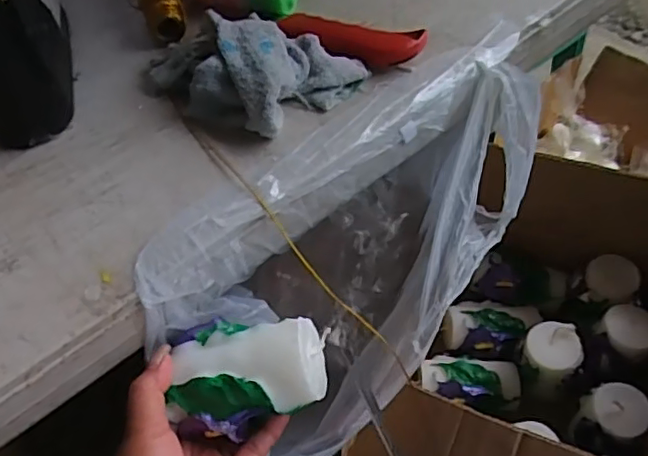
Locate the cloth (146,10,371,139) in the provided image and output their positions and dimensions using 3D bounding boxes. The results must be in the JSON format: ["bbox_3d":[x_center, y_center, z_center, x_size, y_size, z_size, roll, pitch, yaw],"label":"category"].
[{"bbox_3d":[-0.057,-0.125,0.437,0.138,0.047,0.111,35,63,27],"label":"cloth"}]

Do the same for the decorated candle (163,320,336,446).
[{"bbox_3d":[-0.047,0.090,0.364,0.093,0.047,0.064,2,54,7],"label":"decorated candle"}]

